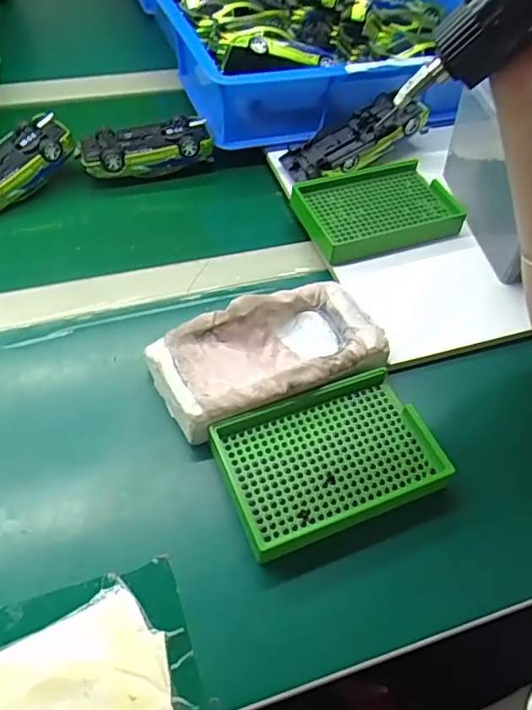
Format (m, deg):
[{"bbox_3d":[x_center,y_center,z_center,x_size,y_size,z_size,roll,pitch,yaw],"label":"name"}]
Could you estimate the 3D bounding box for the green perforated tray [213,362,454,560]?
[{"bbox_3d":[0.042,0.068,0.371,0.136,0.024,0.090,-16,54,-16],"label":"green perforated tray"}]

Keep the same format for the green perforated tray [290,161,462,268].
[{"bbox_3d":[0.103,-0.133,0.517,0.133,0.030,0.094,-14,54,-15],"label":"green perforated tray"}]

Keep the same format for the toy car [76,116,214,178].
[{"bbox_3d":[-0.122,-0.206,0.568,0.127,0.039,0.050,-9,53,-12],"label":"toy car"}]

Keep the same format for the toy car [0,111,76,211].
[{"bbox_3d":[-0.248,-0.180,0.541,0.057,0.030,0.132,35,71,22],"label":"toy car"}]

